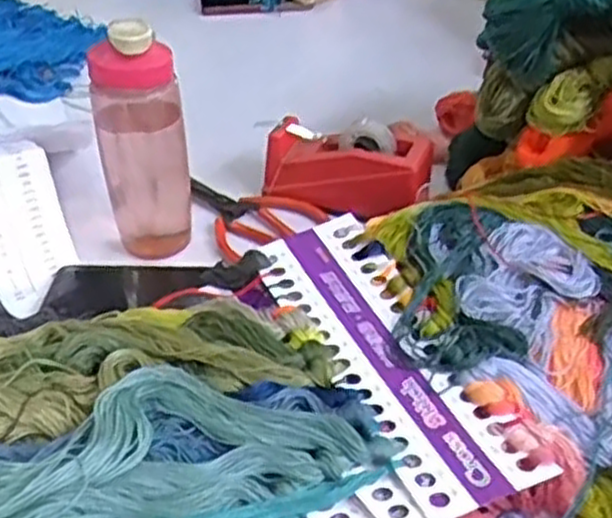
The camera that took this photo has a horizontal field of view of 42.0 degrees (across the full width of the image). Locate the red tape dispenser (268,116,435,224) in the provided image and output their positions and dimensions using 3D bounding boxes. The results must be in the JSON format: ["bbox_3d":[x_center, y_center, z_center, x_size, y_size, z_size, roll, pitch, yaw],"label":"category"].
[{"bbox_3d":[0.037,-0.084,0.732,0.152,0.062,0.064,12,39,16],"label":"red tape dispenser"}]

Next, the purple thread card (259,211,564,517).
[{"bbox_3d":[0.048,0.053,0.502,0.077,0.009,0.243,-18,44,-19],"label":"purple thread card"}]

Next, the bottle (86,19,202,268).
[{"bbox_3d":[-0.133,-0.094,0.653,0.070,0.199,0.058,-6,38,-8],"label":"bottle"}]

